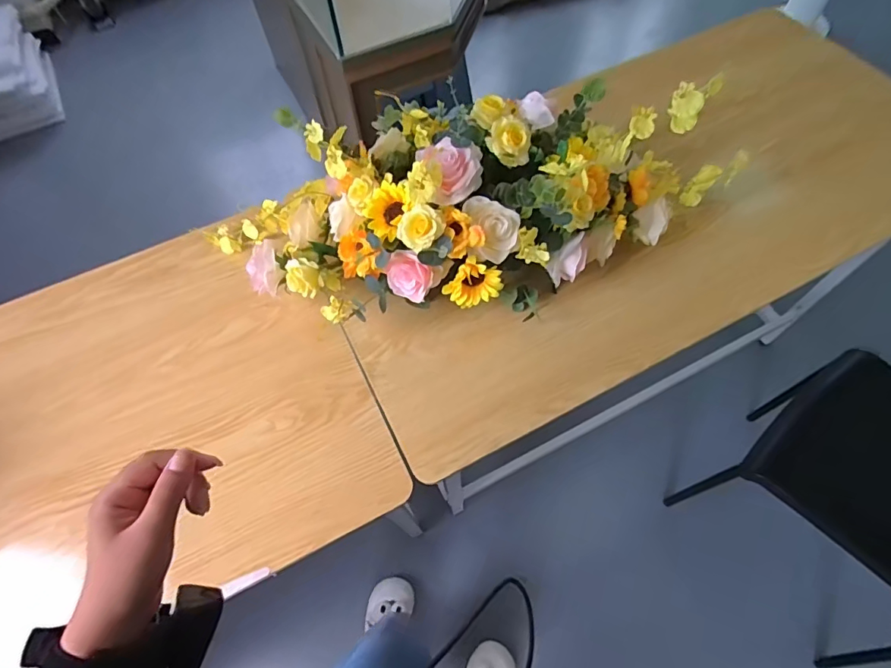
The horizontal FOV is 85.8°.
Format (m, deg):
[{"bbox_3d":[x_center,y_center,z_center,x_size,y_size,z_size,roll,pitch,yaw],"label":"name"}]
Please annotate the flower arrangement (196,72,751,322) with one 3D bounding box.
[{"bbox_3d":[0.079,-0.192,0.696,0.730,0.237,0.300,-8,61,-1],"label":"flower arrangement"}]

